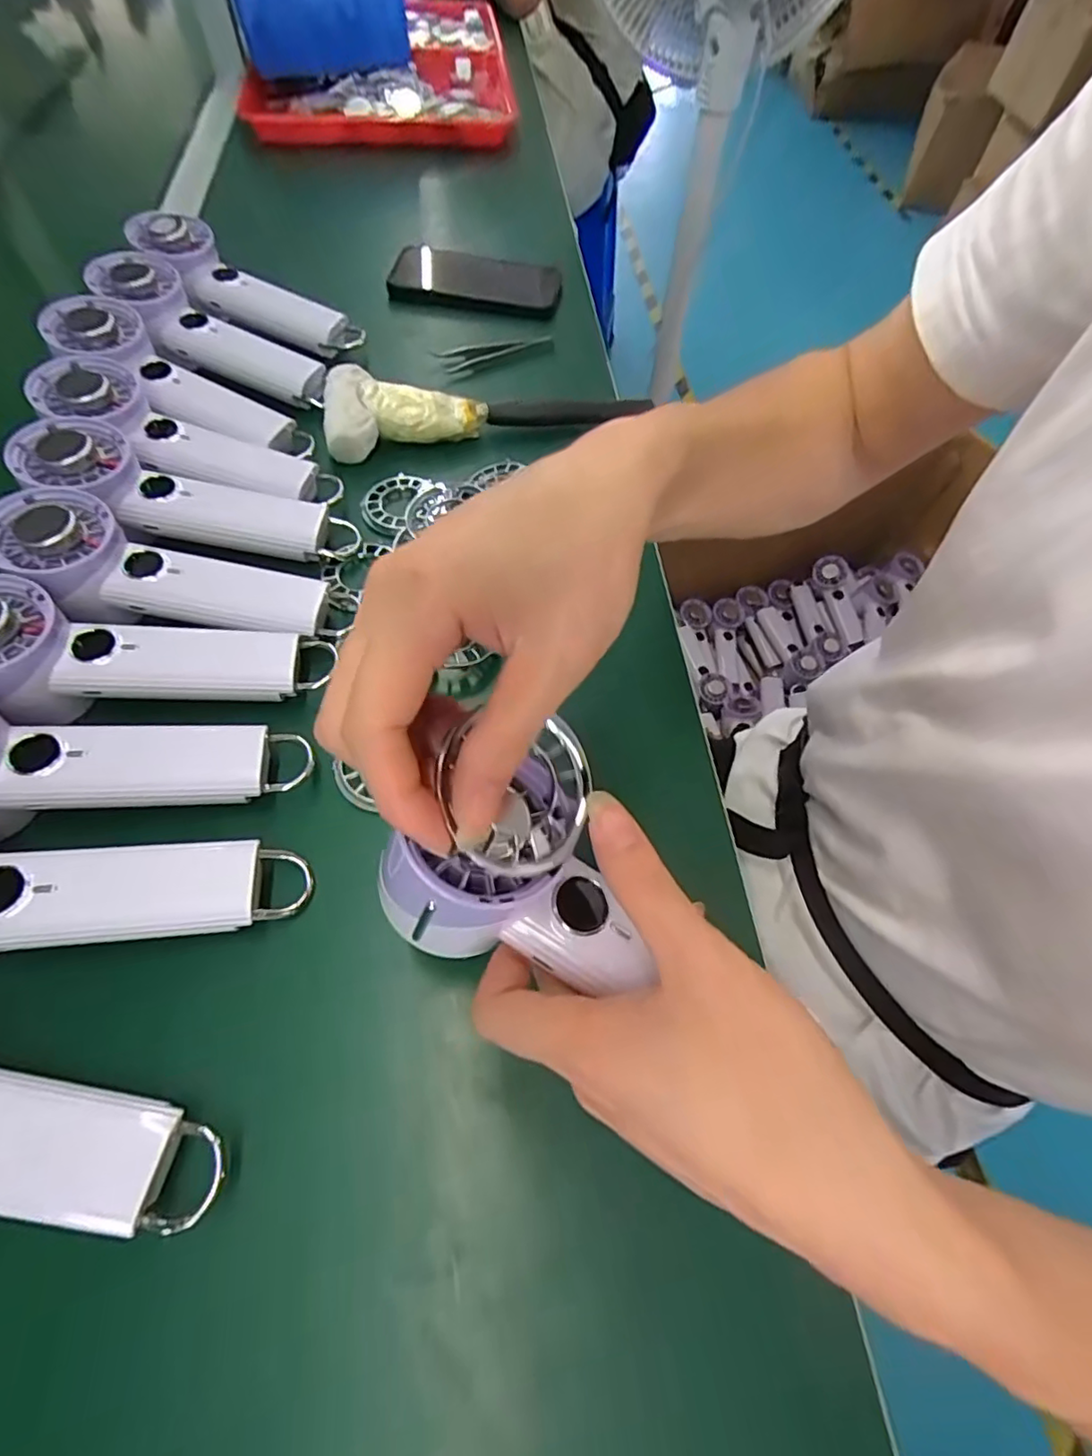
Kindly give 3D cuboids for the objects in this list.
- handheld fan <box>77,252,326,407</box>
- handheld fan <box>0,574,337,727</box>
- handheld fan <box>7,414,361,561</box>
[{"bbox_3d":[-0.261,-0.309,0.473,0.177,0.043,0.068,26,61,-14],"label":"handheld fan"},{"bbox_3d":[-0.221,-0.036,0.331,0.195,0.049,0.064,4,60,-17],"label":"handheld fan"},{"bbox_3d":[-0.223,-0.144,0.386,0.189,0.031,0.057,14,59,-16],"label":"handheld fan"}]

